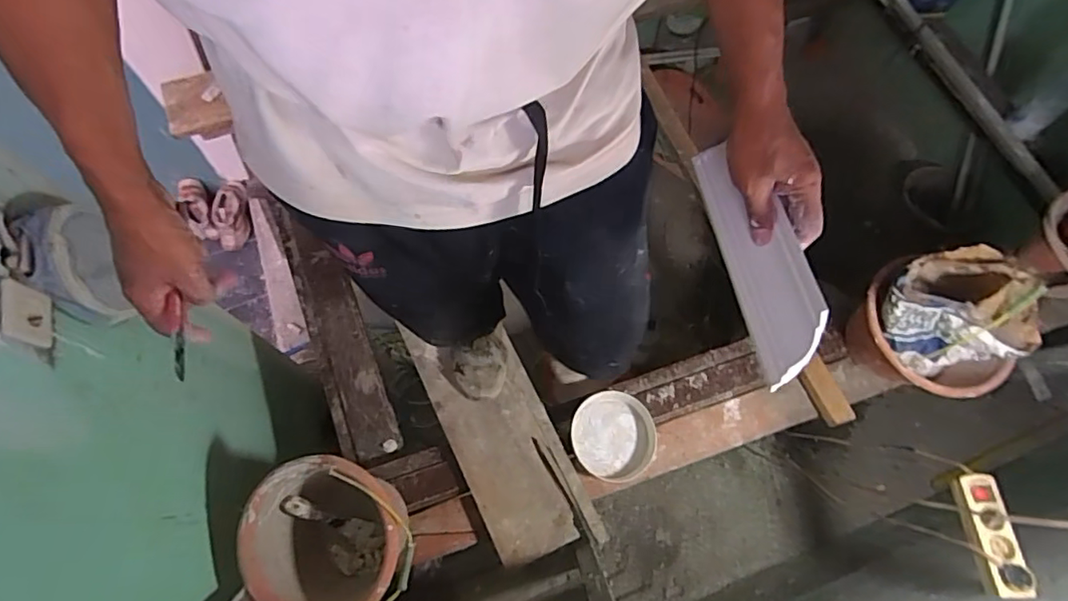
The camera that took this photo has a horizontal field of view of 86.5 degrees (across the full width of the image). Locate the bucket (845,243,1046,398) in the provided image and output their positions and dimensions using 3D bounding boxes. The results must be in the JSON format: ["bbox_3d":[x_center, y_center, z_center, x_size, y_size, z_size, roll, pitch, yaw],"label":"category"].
[{"bbox_3d":[0.823,0.062,1.168,0.248,0.293,0.258,0,68,-1],"label":"bucket"}]

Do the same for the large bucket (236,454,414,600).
[{"bbox_3d":[-0.377,0.448,1.060,0.270,0.223,0.290,0,68,-1],"label":"large bucket"}]

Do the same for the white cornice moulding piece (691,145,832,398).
[{"bbox_3d":[0.216,-0.050,0.563,0.054,0.057,0.262,-10,58,-4],"label":"white cornice moulding piece"}]

